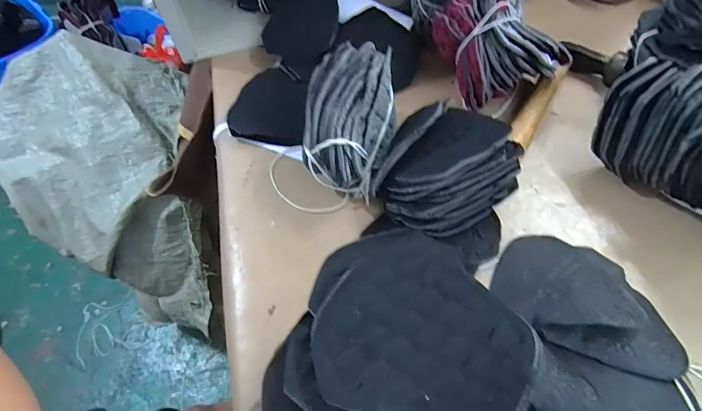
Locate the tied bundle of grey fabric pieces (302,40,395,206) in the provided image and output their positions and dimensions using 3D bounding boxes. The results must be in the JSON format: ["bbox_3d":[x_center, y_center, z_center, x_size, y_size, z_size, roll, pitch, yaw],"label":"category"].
[{"bbox_3d":[-0.002,-0.071,0.368,0.060,0.109,0.096,17,59,16],"label":"tied bundle of grey fabric pieces"}]

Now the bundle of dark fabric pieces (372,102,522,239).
[{"bbox_3d":[0.080,-0.021,0.345,0.109,0.078,0.076,-25,57,-11],"label":"bundle of dark fabric pieces"}]

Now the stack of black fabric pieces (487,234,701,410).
[{"bbox_3d":[0.167,0.084,0.287,0.114,0.039,0.169,-8,55,0],"label":"stack of black fabric pieces"}]

